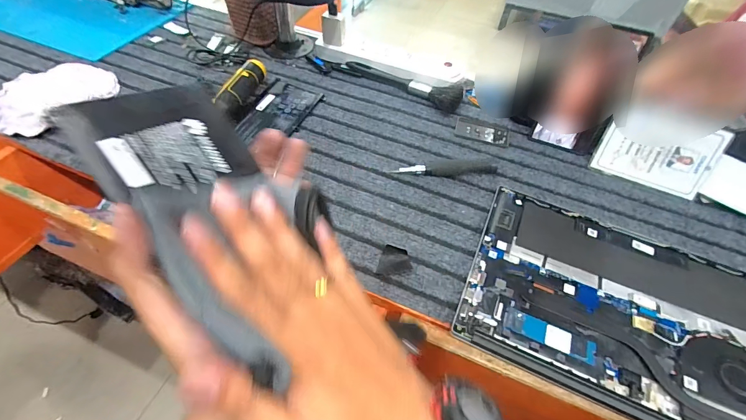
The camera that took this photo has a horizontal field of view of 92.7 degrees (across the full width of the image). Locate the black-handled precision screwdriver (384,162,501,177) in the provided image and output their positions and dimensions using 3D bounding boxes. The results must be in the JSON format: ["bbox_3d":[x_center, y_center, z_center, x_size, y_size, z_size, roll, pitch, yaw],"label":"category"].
[{"bbox_3d":[0.093,-0.056,0.471,0.134,0.017,0.018,1,51,-4],"label":"black-handled precision screwdriver"}]

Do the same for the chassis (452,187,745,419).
[{"bbox_3d":[0.263,0.099,0.362,0.316,0.017,0.207,21,53,13],"label":"chassis"}]

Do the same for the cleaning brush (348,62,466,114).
[{"bbox_3d":[0.049,-0.217,0.588,0.204,0.034,0.053,28,55,17],"label":"cleaning brush"}]

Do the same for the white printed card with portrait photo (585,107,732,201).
[{"bbox_3d":[0.378,-0.079,0.473,0.132,0.092,0.007,22,23,12],"label":"white printed card with portrait photo"}]

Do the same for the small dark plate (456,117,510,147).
[{"bbox_3d":[0.168,-0.120,0.543,0.080,0.004,0.046,15,53,6],"label":"small dark plate"}]

